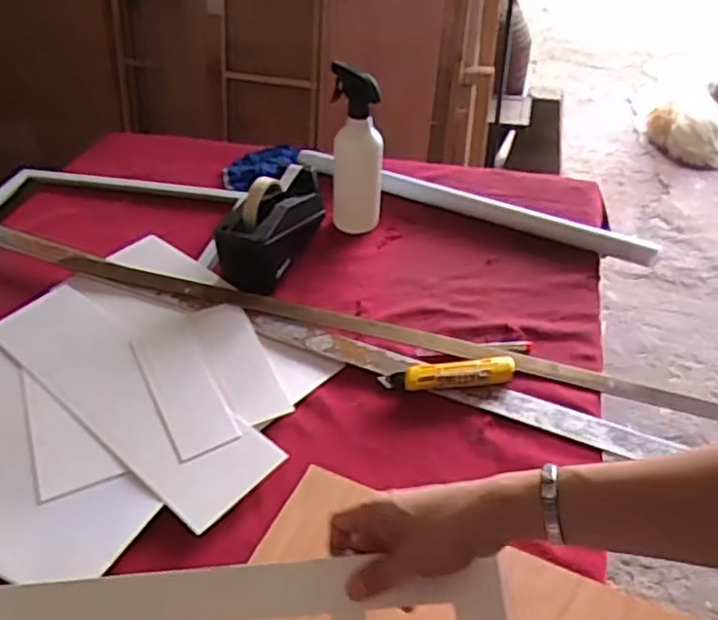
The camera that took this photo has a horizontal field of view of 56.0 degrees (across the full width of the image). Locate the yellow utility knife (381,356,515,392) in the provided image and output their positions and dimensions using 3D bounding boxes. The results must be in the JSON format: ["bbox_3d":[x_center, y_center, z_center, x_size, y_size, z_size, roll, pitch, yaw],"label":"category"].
[{"bbox_3d":[0.104,0.075,0.779,0.153,0.022,0.036,-5,41,-5],"label":"yellow utility knife"}]

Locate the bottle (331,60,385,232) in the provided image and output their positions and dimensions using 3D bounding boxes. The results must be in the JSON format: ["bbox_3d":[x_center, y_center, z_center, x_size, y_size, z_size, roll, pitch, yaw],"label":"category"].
[{"bbox_3d":[-0.001,-0.226,0.966,0.069,0.225,0.069,3,41,4],"label":"bottle"}]

